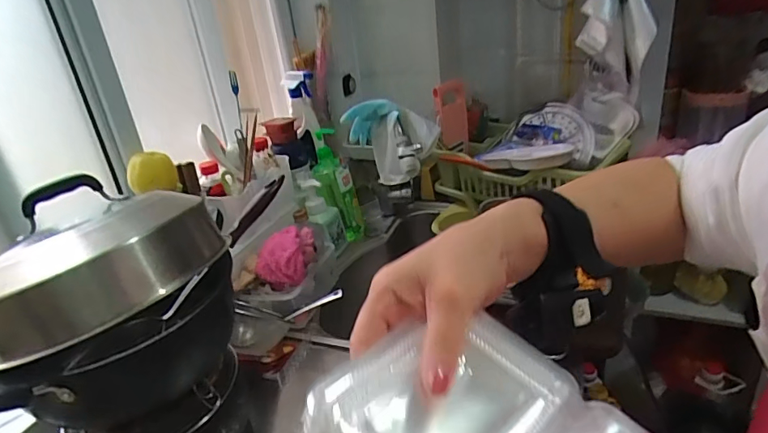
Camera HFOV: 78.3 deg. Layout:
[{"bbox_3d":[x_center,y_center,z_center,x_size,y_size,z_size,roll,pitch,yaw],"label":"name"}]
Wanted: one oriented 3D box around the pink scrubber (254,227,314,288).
[{"bbox_3d":[-0.182,0.070,0.874,0.101,0.065,0.120,-8,26,-2],"label":"pink scrubber"}]

